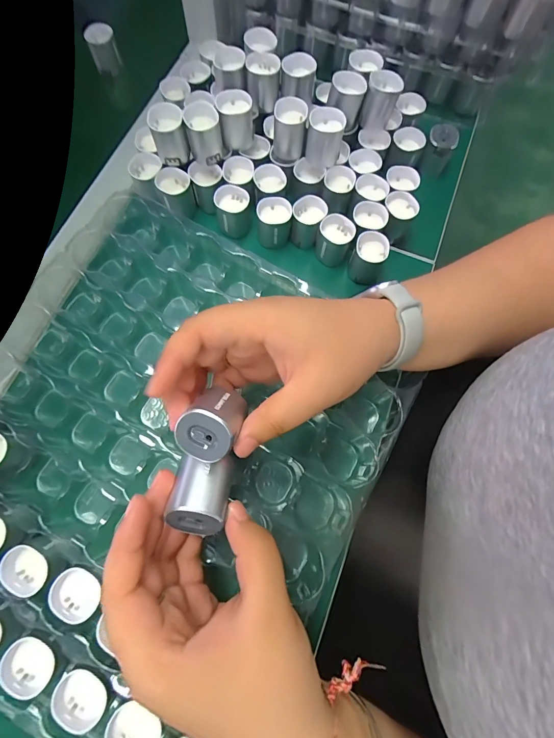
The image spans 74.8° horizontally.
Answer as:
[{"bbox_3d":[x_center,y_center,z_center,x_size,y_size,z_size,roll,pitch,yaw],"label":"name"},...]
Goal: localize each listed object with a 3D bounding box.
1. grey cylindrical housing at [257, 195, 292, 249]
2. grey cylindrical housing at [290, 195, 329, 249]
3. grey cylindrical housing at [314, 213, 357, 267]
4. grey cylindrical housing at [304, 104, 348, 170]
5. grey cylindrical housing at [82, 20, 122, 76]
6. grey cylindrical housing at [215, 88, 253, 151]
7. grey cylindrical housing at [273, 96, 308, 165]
[{"bbox_3d":[-0.003,-0.131,0.326,0.030,0.029,0.033,1,72,-2],"label":"grey cylindrical housing"},{"bbox_3d":[0.028,-0.132,0.328,0.029,0.033,0.028,6,72,0],"label":"grey cylindrical housing"},{"bbox_3d":[0.052,-0.114,0.326,0.031,0.036,0.030,1,72,-2],"label":"grey cylindrical housing"},{"bbox_3d":[0.041,-0.199,0.316,0.030,0.039,0.025,16,72,3],"label":"grey cylindrical housing"},{"bbox_3d":[-0.193,-0.357,0.403,0.030,0.034,0.028,1,72,-2],"label":"grey cylindrical housing"},{"bbox_3d":[-0.036,-0.216,0.318,0.029,0.040,0.027,1,72,-2],"label":"grey cylindrical housing"},{"bbox_3d":[0.011,-0.208,0.318,0.027,0.040,0.026,1,72,-2],"label":"grey cylindrical housing"}]

